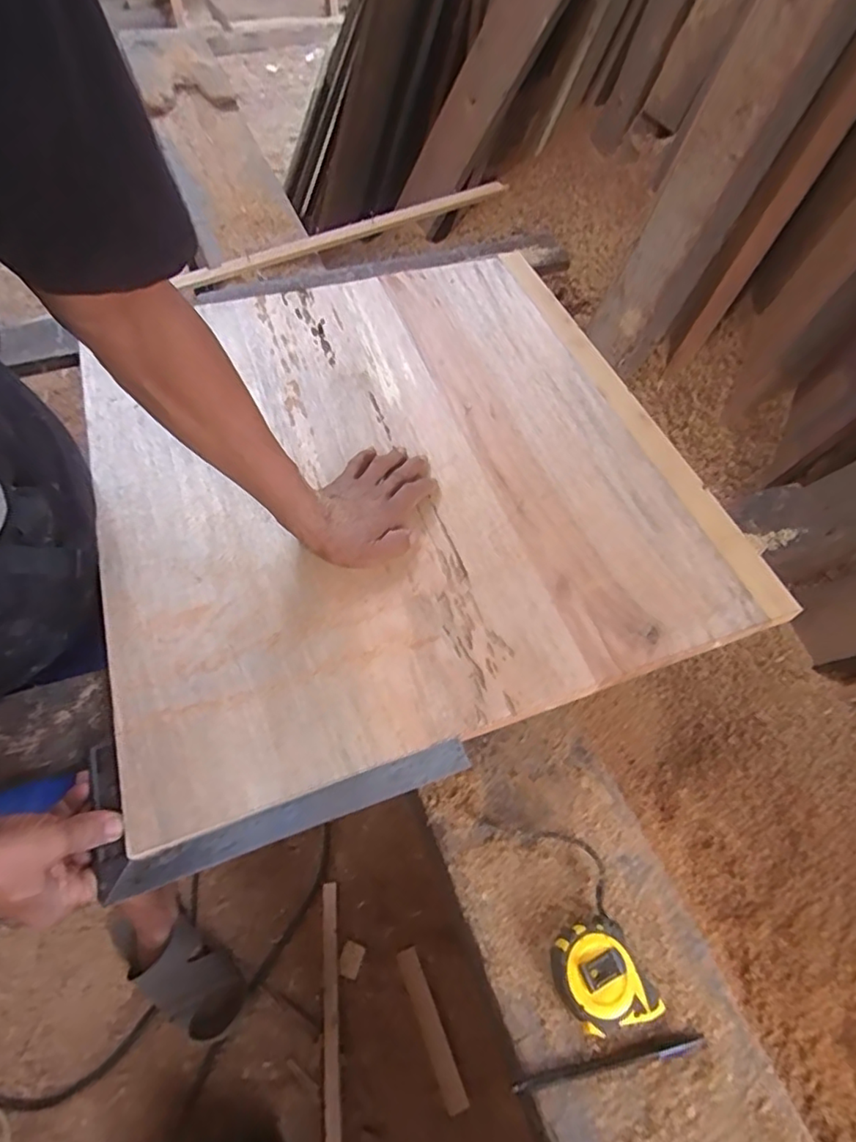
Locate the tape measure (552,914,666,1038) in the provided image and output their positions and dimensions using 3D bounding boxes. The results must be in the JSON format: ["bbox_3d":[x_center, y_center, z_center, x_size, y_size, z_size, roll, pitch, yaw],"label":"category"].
[{"bbox_3d":[0.134,0.316,0.448,0.065,0.033,0.074,-21,60,-13],"label":"tape measure"}]

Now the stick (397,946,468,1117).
[{"bbox_3d":[0.005,0.741,0.935,0.032,0.014,0.222,-20,60,-12],"label":"stick"}]

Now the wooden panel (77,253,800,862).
[{"bbox_3d":[-0.042,-0.130,0.663,0.645,0.016,0.645,-16,62,-13],"label":"wooden panel"}]

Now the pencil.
[{"bbox_3d":[0.138,0.373,0.434,0.150,0.006,0.010,-8,58,-6],"label":"pencil"}]

